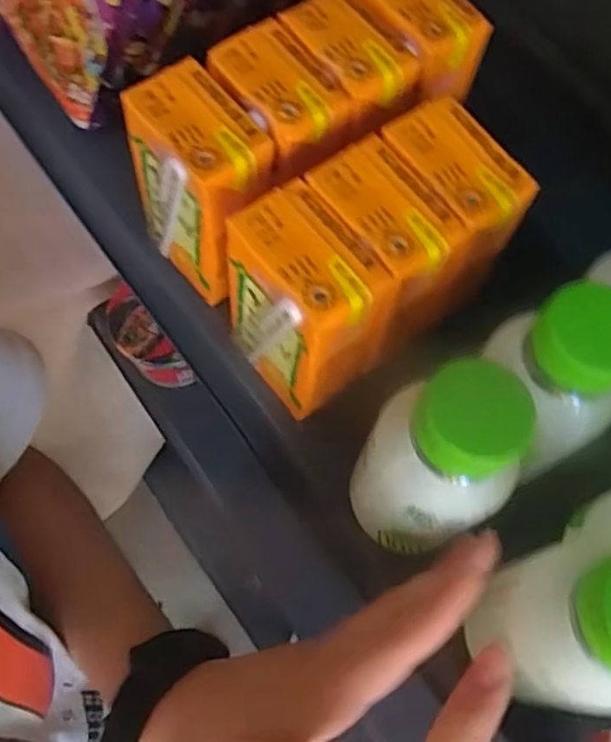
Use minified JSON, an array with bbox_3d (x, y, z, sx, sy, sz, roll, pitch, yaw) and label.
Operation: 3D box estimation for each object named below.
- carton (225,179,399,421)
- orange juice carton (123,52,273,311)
[{"bbox_3d":[-0.001,-0.029,0.322,0.048,0.095,0.067,-40,74,-17],"label":"carton"},{"bbox_3d":[-0.051,-0.091,0.346,0.047,0.098,0.069,-37,73,-16],"label":"orange juice carton"}]

